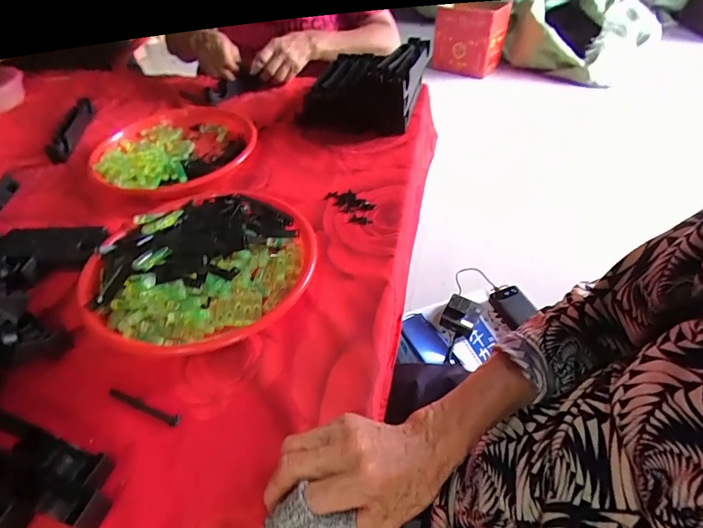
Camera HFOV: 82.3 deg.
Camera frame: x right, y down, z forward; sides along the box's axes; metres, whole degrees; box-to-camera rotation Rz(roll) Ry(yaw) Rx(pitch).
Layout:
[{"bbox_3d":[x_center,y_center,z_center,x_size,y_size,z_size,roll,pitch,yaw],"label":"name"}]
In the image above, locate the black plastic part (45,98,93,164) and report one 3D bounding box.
[{"bbox_3d":[-0.477,-0.232,0.687,0.021,0.038,0.165,-6,47,-1],"label":"black plastic part"}]

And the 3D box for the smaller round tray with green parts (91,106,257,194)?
[{"bbox_3d":[-0.280,-0.183,0.635,0.236,0.048,0.241,-3,47,3],"label":"smaller round tray with green parts"}]

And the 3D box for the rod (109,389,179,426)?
[{"bbox_3d":[-0.188,0.128,0.363,0.078,0.004,0.009,15,49,18],"label":"rod"}]

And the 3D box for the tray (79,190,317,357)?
[{"bbox_3d":[-0.170,-0.002,0.452,0.229,0.056,0.233,-2,46,2],"label":"tray"}]

